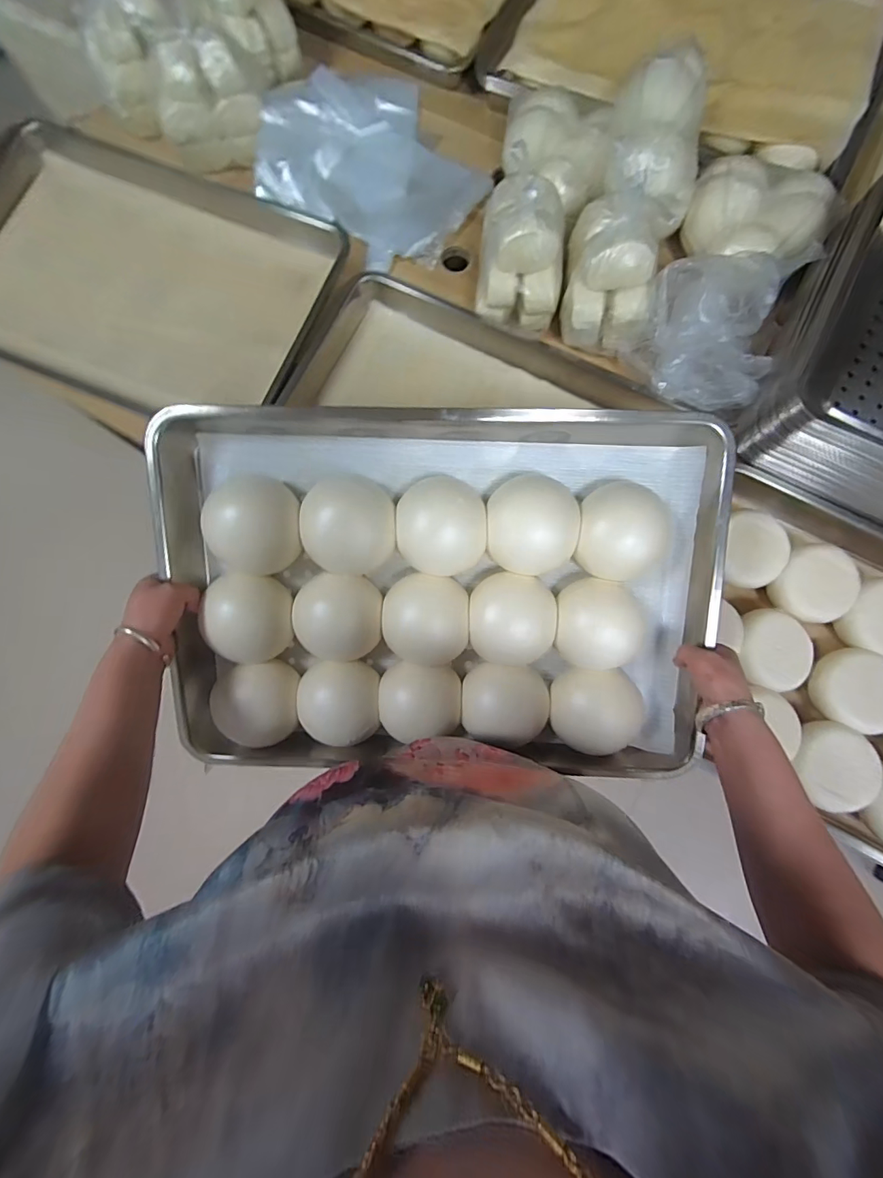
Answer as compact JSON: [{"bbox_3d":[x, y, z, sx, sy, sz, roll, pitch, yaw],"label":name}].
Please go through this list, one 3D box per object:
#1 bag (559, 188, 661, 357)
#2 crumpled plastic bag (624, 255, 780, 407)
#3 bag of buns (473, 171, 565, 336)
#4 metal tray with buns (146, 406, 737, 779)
[{"bbox_3d":[0.235,-0.431,0.632,0.116,0.134,0.168,6,81,2],"label":"bag"},{"bbox_3d":[0.355,-0.342,0.608,0.168,0.106,0.145,11,81,3],"label":"crumpled plastic bag"},{"bbox_3d":[0.115,-0.470,0.636,0.120,0.139,0.137,7,81,2],"label":"bag of buns"},{"bbox_3d":[-0.003,0.013,0.510,0.579,0.064,0.403,1,97,0],"label":"metal tray with buns"}]

